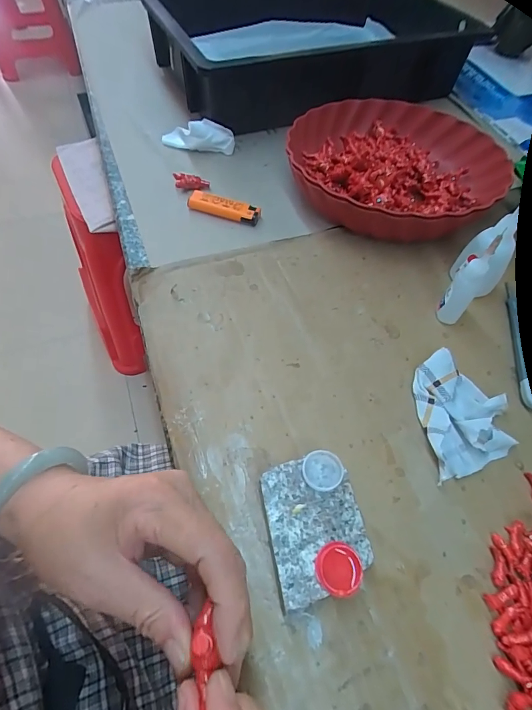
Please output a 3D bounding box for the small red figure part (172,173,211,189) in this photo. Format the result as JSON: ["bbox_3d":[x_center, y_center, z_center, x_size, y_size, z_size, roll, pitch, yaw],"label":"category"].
[{"bbox_3d":[-0.087,-0.202,0.451,0.041,0.016,0.013,6,57,1],"label":"small red figure part"}]

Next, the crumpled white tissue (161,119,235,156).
[{"bbox_3d":[-0.088,-0.277,0.493,0.094,0.037,0.023,7,57,2],"label":"crumpled white tissue"}]

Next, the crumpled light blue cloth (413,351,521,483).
[{"bbox_3d":[0.156,0.045,0.309,0.069,0.017,0.097,-3,57,-5],"label":"crumpled light blue cloth"}]

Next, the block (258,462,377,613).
[{"bbox_3d":[0.032,0.112,0.255,0.060,0.020,0.080,-9,58,-8],"label":"block"}]

